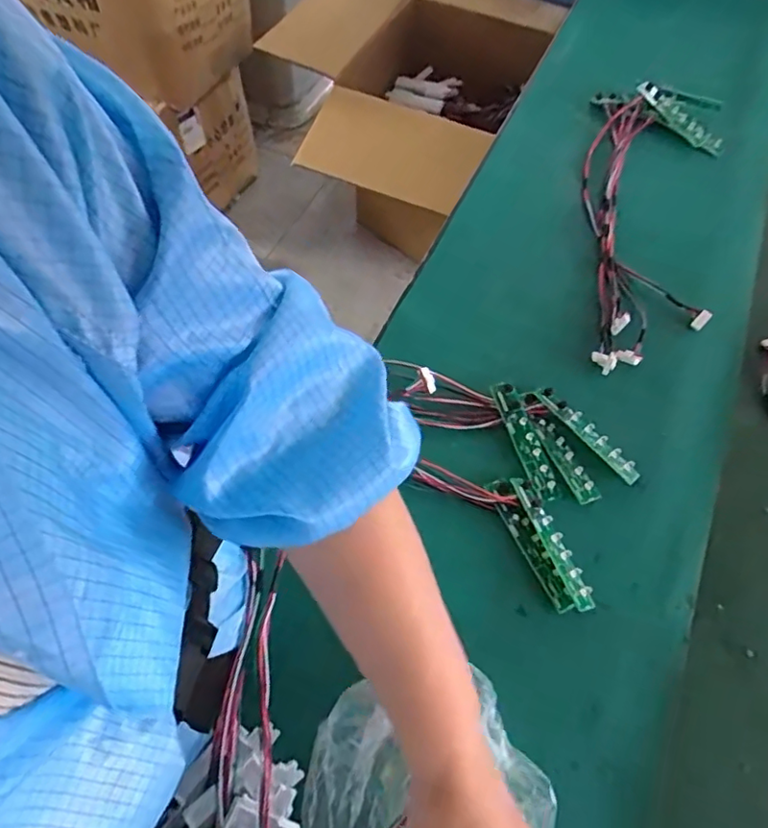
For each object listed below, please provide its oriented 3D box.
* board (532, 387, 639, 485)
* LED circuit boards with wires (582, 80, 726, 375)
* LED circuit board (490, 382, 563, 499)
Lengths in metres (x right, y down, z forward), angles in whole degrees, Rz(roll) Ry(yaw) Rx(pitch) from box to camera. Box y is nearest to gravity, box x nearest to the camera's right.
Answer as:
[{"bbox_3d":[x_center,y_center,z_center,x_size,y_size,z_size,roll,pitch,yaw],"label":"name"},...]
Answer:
[{"bbox_3d":[0.189,0.017,0.533,0.020,0.007,0.117,-36,69,-20],"label":"board"},{"bbox_3d":[0.315,-0.239,0.665,0.160,0.047,0.446,14,61,5],"label":"LED circuit boards with wires"},{"bbox_3d":[0.131,0.022,0.525,0.022,0.012,0.114,-15,63,-11],"label":"LED circuit board"}]

